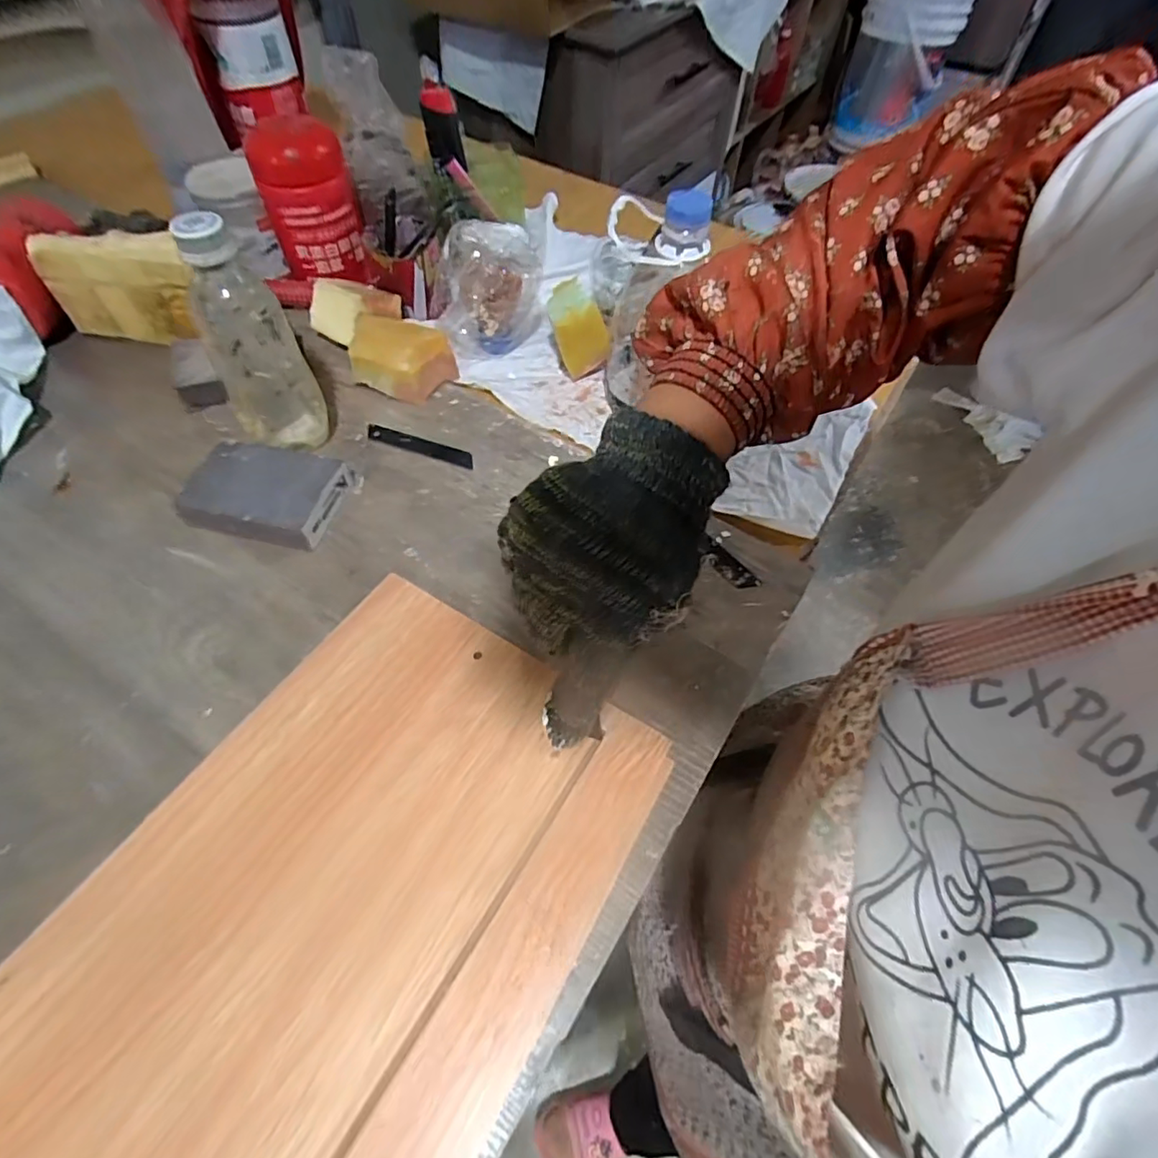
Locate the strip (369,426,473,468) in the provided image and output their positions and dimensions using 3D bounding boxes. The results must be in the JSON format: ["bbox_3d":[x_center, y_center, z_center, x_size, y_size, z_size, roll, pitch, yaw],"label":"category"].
[{"bbox_3d":[-0.133,-0.113,0.475,0.099,0.004,0.019,17,59,13],"label":"strip"}]

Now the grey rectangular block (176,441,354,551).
[{"bbox_3d":[-0.231,-0.065,0.421,0.100,0.031,0.072,9,58,8],"label":"grey rectangular block"}]

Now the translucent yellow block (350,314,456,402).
[{"bbox_3d":[-0.162,-0.196,0.505,0.090,0.040,0.060,15,58,6],"label":"translucent yellow block"}]

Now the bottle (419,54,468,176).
[{"bbox_3d":[-0.132,-0.440,0.541,0.031,0.084,0.027,-15,28,-11],"label":"bottle"}]

